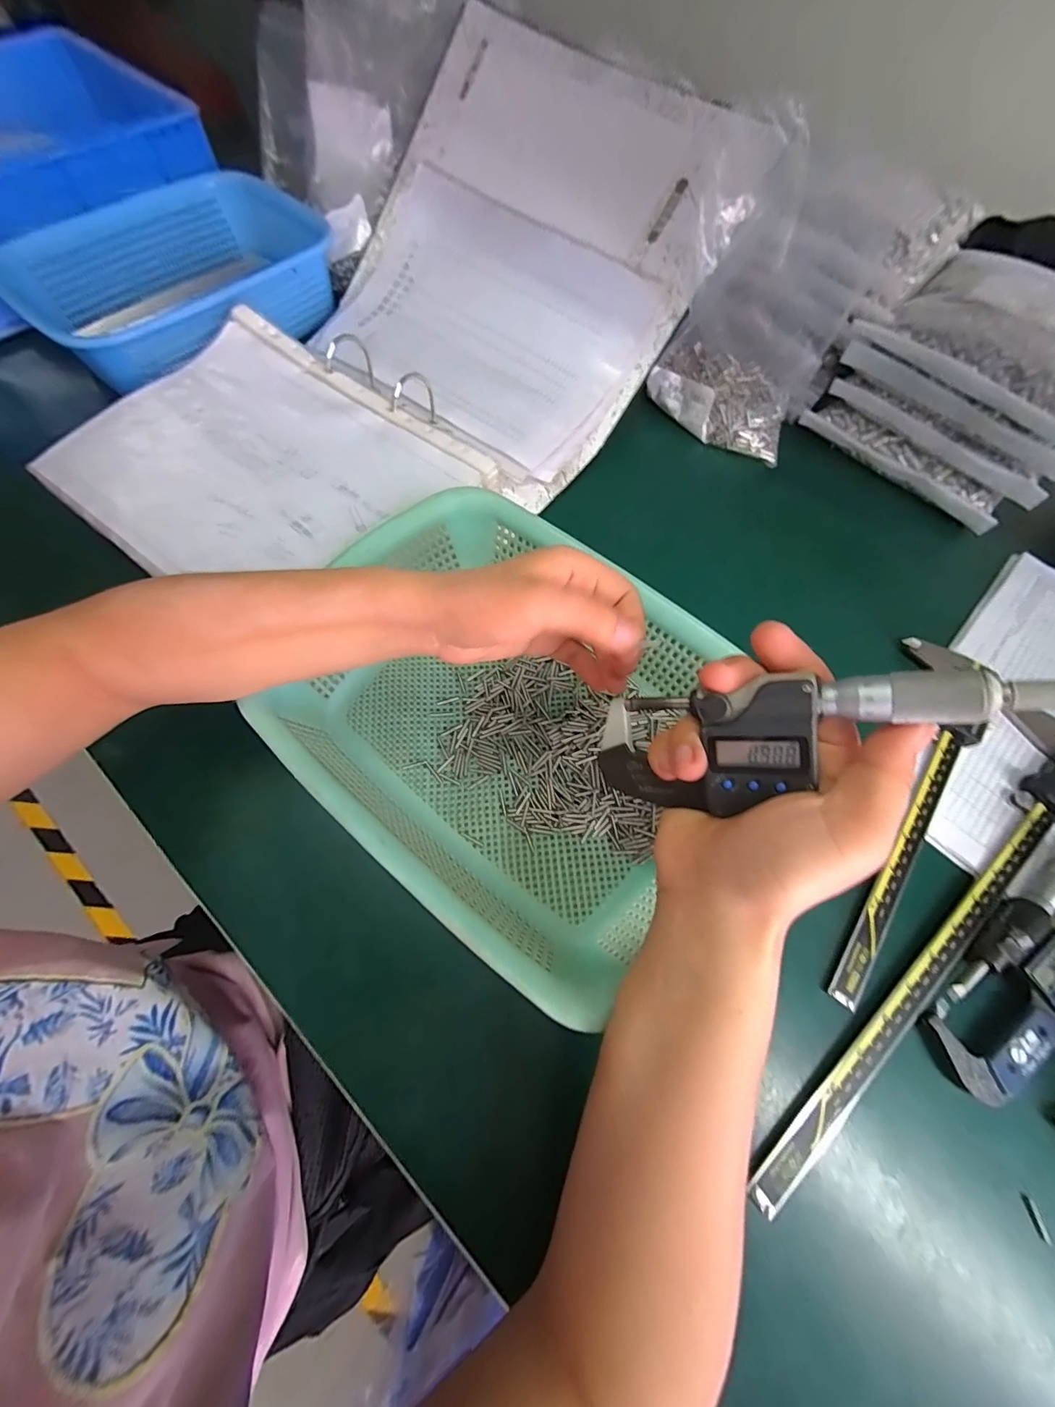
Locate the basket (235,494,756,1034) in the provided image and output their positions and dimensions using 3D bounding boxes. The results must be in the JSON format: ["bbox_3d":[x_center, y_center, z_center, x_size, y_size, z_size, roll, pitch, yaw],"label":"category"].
[{"bbox_3d":[-0.015,0.008,0.296,0.261,0.082,0.221,37,72,12],"label":"basket"}]

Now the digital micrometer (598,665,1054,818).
[{"bbox_3d":[0.097,0.011,0.179,0.152,0.027,0.050,-18,60,33],"label":"digital micrometer"}]

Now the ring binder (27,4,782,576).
[{"bbox_3d":[-0.101,-0.333,0.401,0.335,0.145,0.597,40,74,15],"label":"ring binder"}]

